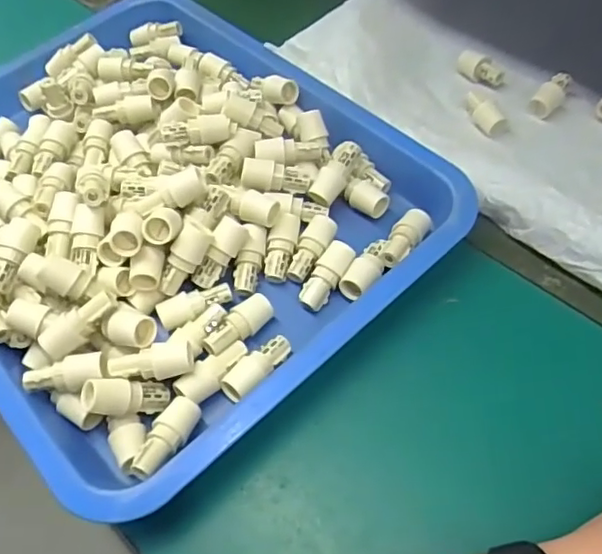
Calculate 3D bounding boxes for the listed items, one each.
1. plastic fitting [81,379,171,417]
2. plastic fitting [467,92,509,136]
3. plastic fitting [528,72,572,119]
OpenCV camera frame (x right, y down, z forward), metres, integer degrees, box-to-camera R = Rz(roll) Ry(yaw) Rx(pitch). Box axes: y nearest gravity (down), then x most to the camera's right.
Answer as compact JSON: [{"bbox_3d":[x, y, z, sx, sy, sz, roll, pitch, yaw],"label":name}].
[{"bbox_3d":[-0.108,0.076,0.366,0.051,0.021,0.021,11,44,-38],"label":"plastic fitting"},{"bbox_3d":[0.158,-0.140,0.505,0.019,0.019,0.044,-34,76,-18],"label":"plastic fitting"},{"bbox_3d":[0.218,-0.158,0.518,0.023,0.022,0.048,27,61,21],"label":"plastic fitting"}]

